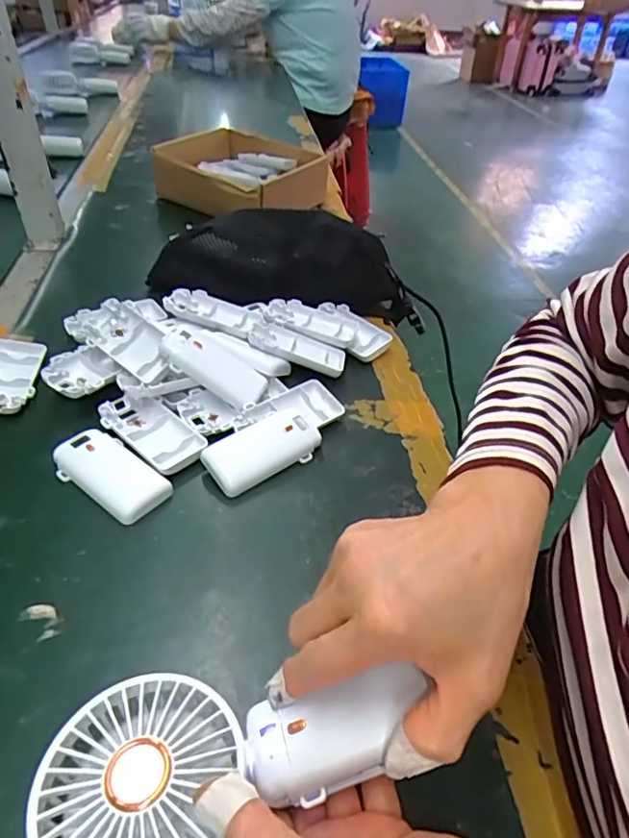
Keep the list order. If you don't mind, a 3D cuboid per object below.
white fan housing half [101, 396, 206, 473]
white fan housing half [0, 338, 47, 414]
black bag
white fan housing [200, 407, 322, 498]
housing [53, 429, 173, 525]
[{"bbox_3d":[-0.128,0.009,0.433,0.093,0.016,0.046,32,48,27],"label":"white fan housing half"},{"bbox_3d":[-0.267,-0.041,0.474,0.050,0.019,0.099,-4,42,-12],"label":"white fan housing half"},{"bbox_3d":[-0.039,-0.176,0.616,0.276,0.098,0.134,0,41,-7],"label":"black bag"},{"bbox_3d":[-0.039,0.022,0.424,0.089,0.019,0.043,-27,50,-32],"label":"white fan housing"},{"bbox_3d":[-0.149,0.039,0.399,0.091,0.013,0.045,31,47,26],"label":"housing"}]

